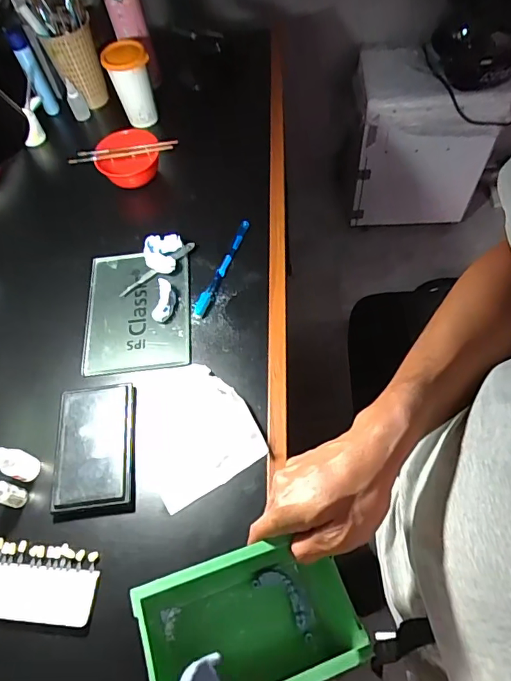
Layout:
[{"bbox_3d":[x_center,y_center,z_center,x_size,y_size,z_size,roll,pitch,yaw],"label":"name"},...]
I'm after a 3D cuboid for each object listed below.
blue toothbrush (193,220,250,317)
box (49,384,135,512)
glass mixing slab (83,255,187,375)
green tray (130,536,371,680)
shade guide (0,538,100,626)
[{"bbox_3d":[-0.049,-0.113,0.719,0.019,0.017,0.184,18,64,14],"label":"blue toothbrush"},{"bbox_3d":[-0.202,0.129,0.584,0.101,0.015,0.151,-8,61,0],"label":"box"},{"bbox_3d":[-0.173,-0.047,0.689,0.150,0.011,0.197,-6,62,1],"label":"glass mixing slab"},{"bbox_3d":[-0.006,0.226,0.379,0.166,0.091,0.096,-20,61,-7],"label":"green tray"},{"bbox_3d":[-0.250,0.268,0.521,0.148,0.009,0.075,3,61,6],"label":"shade guide"}]

